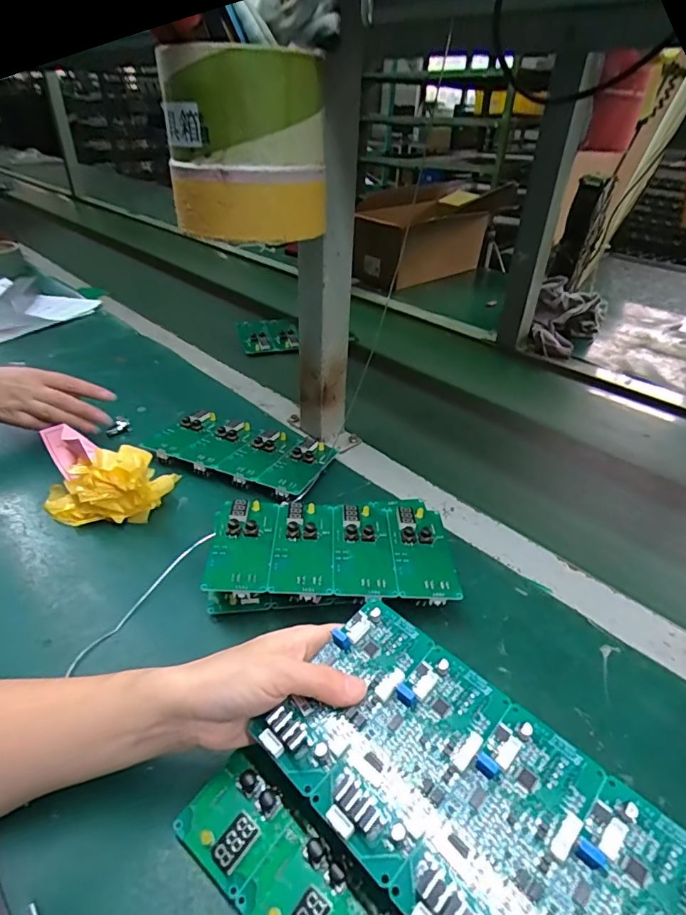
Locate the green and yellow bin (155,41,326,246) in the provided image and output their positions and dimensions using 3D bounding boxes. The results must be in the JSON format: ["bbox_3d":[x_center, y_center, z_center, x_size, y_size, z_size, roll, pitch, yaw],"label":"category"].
[{"bbox_3d":[-0.075,-0.234,0.381,0.123,0.116,0.090,-1,35,-4],"label":"green and yellow bin"}]

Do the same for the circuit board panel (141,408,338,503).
[{"bbox_3d":[-0.116,-0.007,0.568,0.196,0.026,0.110,15,37,18],"label":"circuit board panel"}]

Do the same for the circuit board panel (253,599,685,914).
[{"bbox_3d":[0.056,0.161,0.238,0.191,0.021,0.102,30,43,34],"label":"circuit board panel"}]

